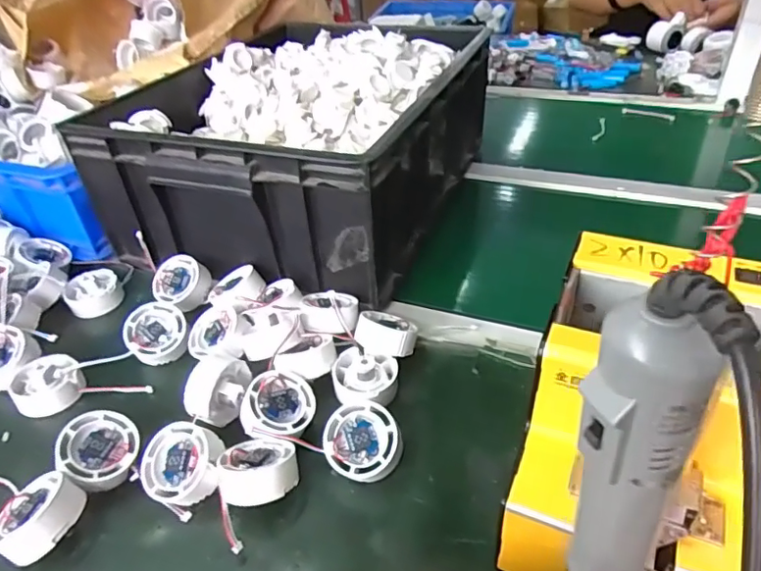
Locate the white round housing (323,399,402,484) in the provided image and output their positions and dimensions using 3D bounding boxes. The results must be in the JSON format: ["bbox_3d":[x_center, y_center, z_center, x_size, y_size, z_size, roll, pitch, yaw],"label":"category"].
[{"bbox_3d":[-0.012,0.117,0.409,0.055,0.027,0.055,-3,69,9],"label":"white round housing"}]

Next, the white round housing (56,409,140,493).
[{"bbox_3d":[-0.211,0.123,0.409,0.056,0.020,0.055,15,47,-17],"label":"white round housing"}]

